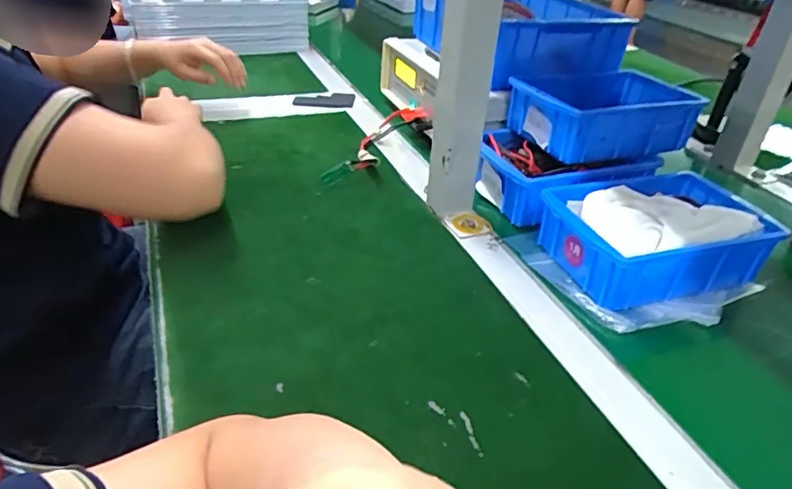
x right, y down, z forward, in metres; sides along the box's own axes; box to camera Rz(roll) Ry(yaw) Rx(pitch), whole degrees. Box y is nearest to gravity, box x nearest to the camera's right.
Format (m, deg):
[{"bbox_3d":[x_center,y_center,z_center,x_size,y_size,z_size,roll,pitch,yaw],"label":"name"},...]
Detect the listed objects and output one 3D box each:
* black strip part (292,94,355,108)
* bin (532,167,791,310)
[{"bbox_3d":[-0.117,-0.238,0.910,0.098,0.011,0.039,1,35,-5],"label":"black strip part"},{"bbox_3d":[0.260,-0.010,0.565,0.199,0.066,0.137,-10,37,-19],"label":"bin"}]

